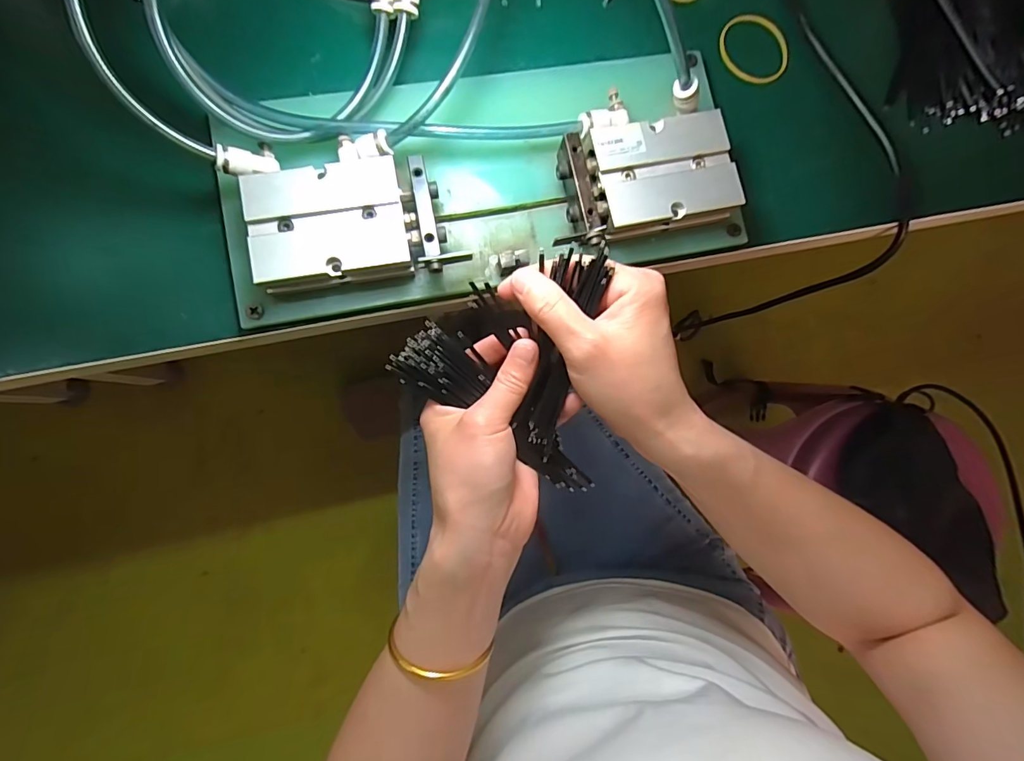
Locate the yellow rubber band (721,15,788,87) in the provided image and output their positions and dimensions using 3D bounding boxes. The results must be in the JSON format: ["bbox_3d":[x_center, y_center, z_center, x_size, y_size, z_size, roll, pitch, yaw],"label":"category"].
[{"bbox_3d":[0.151,-0.206,0.285,0.041,0.004,0.045,-19,89,-6],"label":"yellow rubber band"}]

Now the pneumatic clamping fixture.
[{"bbox_3d":[-0.011,-0.109,0.238,0.260,0.032,0.113,-12,88,-6],"label":"pneumatic clamping fixture"}]

